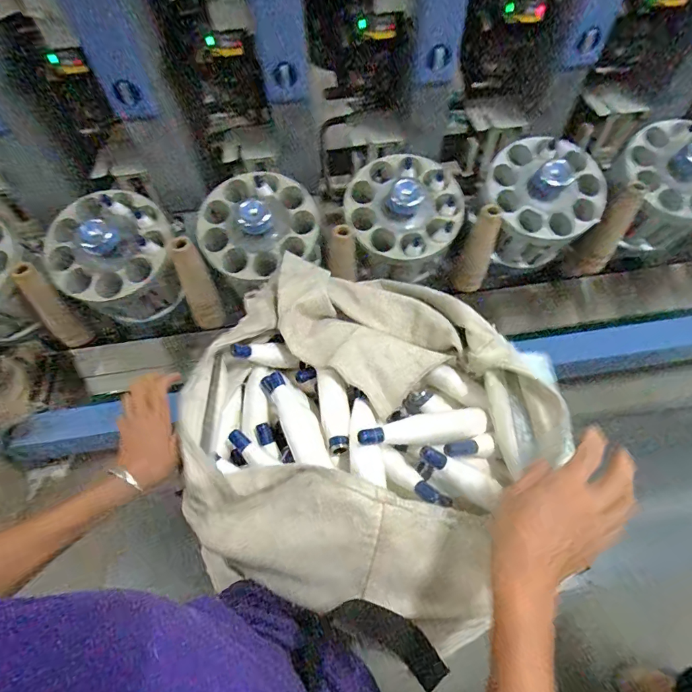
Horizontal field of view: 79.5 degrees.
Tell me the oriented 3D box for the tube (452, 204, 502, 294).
[{"bbox_3d":[0.302,-0.207,0.948,0.060,0.237,0.057,35,64,18],"label":"tube"}]

